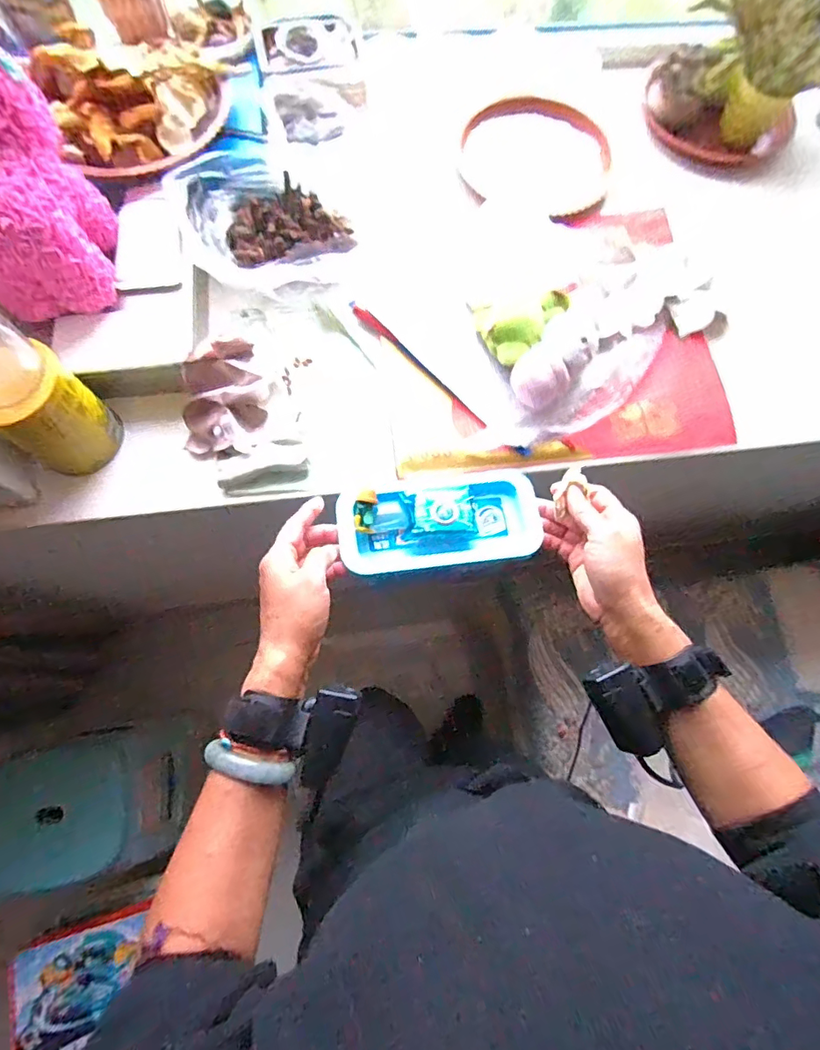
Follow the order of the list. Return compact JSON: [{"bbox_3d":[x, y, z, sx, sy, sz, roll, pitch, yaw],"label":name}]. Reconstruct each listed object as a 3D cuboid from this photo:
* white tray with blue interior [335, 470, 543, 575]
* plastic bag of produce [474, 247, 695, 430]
[{"bbox_3d":[0.026,-0.004,0.447,0.177,0.028,0.082,-7,74,-7],"label":"white tray with blue interior"},{"bbox_3d":[0.262,-0.260,0.632,0.333,0.071,0.204,-25,76,-8],"label":"plastic bag of produce"}]

